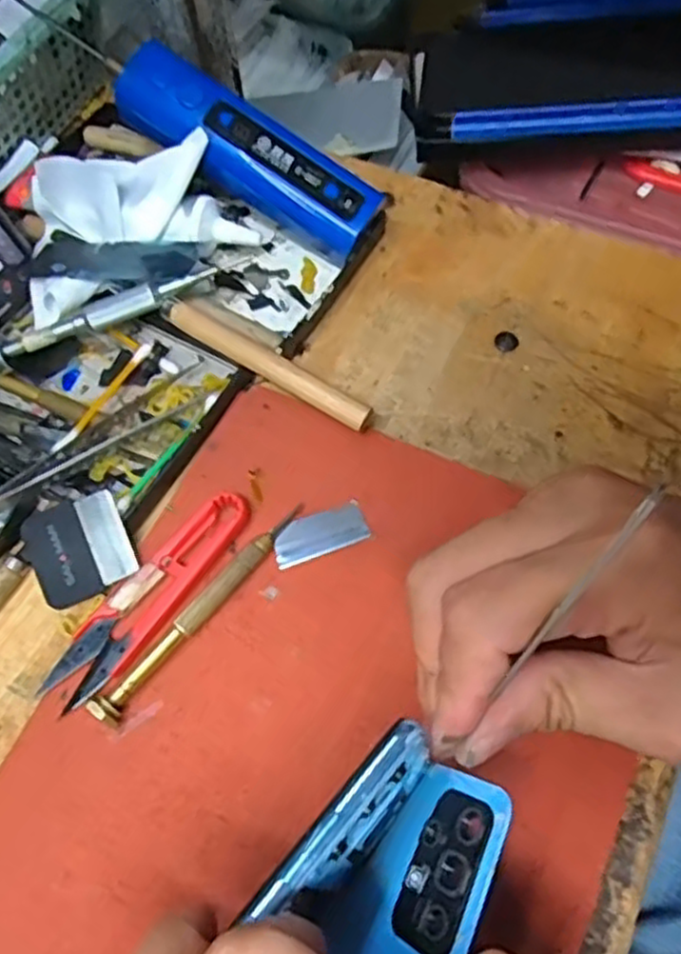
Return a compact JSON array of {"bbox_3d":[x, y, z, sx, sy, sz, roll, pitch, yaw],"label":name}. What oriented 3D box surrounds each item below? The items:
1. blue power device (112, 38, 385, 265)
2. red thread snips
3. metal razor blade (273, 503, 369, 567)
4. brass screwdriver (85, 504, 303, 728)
[{"bbox_3d":[-0.043,-0.149,0.347,0.126,0.027,0.030,33,67,-3],"label":"blue power device"},{"bbox_3d":[-0.073,0.044,0.291,0.024,0.008,0.099,34,68,17],"label":"red thread snips"},{"bbox_3d":[-0.009,0.022,0.304,0.037,0.004,0.018,-18,64,-8],"label":"metal razor blade"},{"bbox_3d":[-0.052,0.048,0.287,0.010,0.010,0.106,35,68,17],"label":"brass screwdriver"}]

